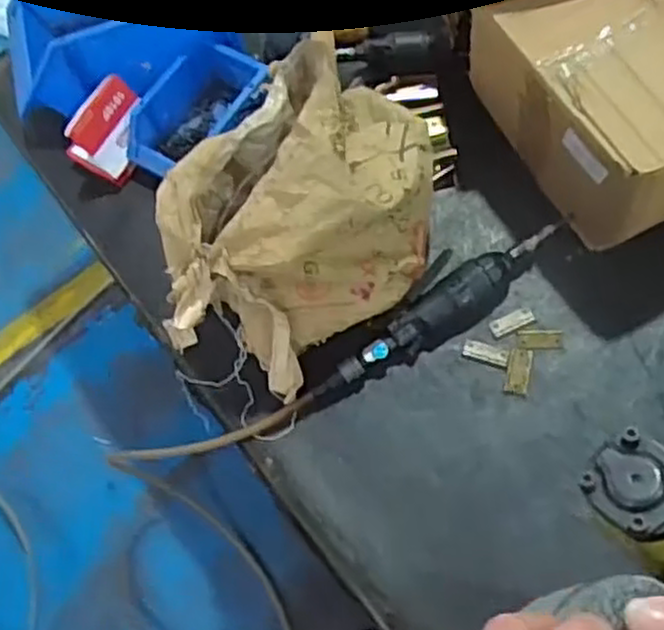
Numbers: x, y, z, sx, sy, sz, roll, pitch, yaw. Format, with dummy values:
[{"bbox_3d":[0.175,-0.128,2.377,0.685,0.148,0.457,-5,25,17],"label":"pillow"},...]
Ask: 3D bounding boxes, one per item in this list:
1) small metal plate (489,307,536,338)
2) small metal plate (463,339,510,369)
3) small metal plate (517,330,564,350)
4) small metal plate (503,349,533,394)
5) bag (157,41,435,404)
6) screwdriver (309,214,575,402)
[{"bbox_3d":[0.209,0.008,0.900,0.051,0.008,0.022,-23,67,-1],"label":"small metal plate"},{"bbox_3d":[0.177,0.043,0.888,0.052,0.007,0.022,15,71,14],"label":"small metal plate"},{"bbox_3d":[0.236,0.028,0.879,0.051,0.010,0.022,-1,83,5],"label":"small metal plate"},{"bbox_3d":[0.211,0.064,0.876,0.026,0.006,0.051,9,70,12],"label":"small metal plate"},{"bbox_3d":[-0.017,-0.105,0.827,0.383,0.275,0.194,-41,68,-9],"label":"bag"},{"bbox_3d":[0.116,-0.010,0.889,0.345,0.048,0.074,-33,69,-5],"label":"screwdriver"}]

